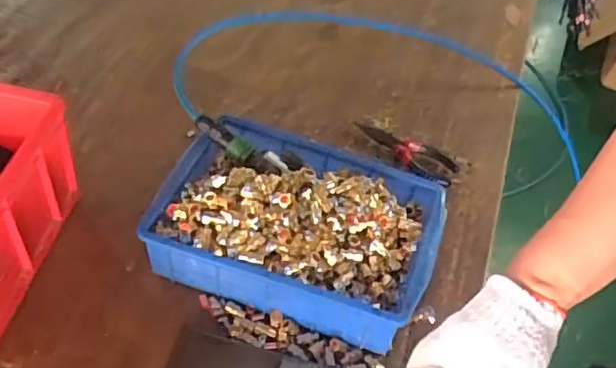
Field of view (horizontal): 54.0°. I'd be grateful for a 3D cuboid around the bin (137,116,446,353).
[{"bbox_3d":[-0.014,0.050,0.675,0.297,0.107,0.221,19,49,7],"label":"bin"}]

